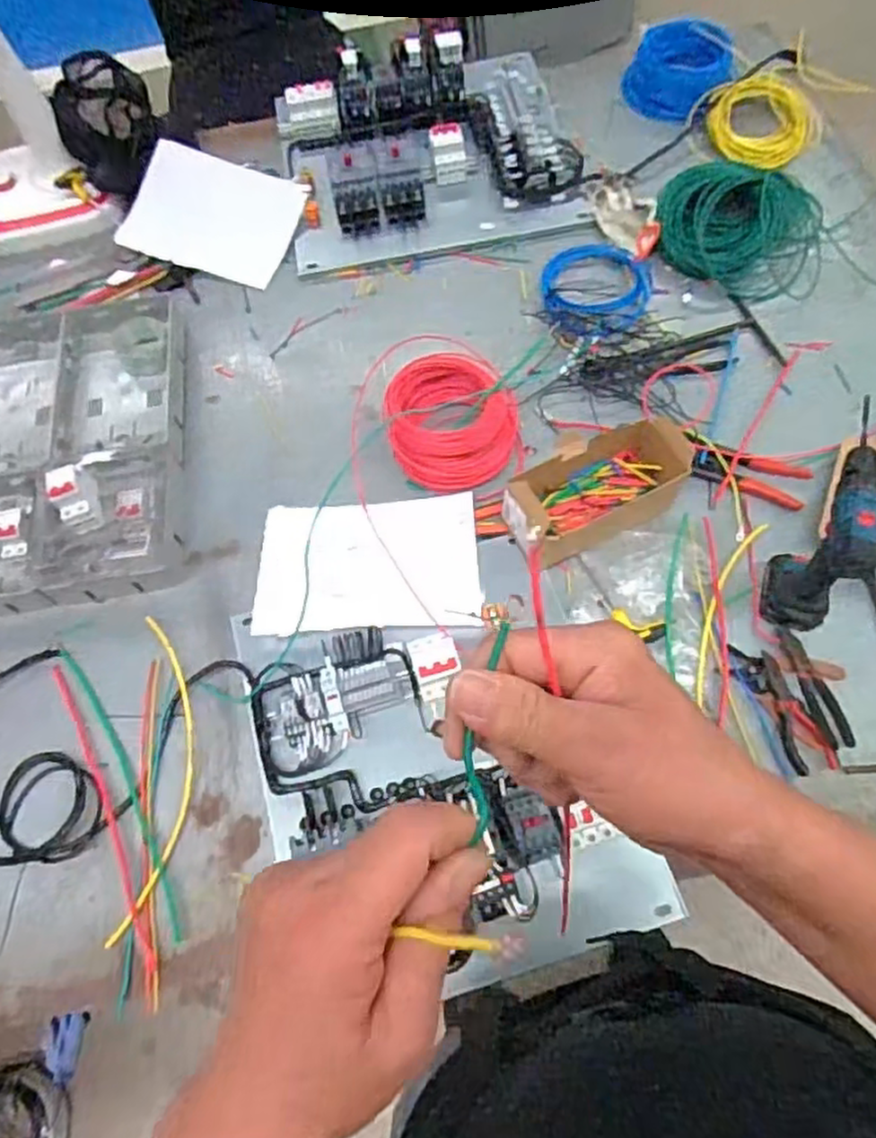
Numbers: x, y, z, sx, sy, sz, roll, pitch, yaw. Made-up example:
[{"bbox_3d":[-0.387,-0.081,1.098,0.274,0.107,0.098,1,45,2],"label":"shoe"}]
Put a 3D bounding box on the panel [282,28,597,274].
[{"bbox_3d":[-0.019,-0.757,1.268,0.502,0.117,0.403,-10,65,-2],"label":"panel"}]

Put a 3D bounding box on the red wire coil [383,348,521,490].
[{"bbox_3d":[0.019,-0.209,1.035,0.184,0.079,0.182,-1,65,2],"label":"red wire coil"}]

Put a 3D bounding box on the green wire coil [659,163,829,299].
[{"bbox_3d":[0.485,-0.545,1.135,0.261,0.101,0.211,9,66,7],"label":"green wire coil"}]

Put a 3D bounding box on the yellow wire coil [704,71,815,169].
[{"bbox_3d":[0.557,-0.769,1.240,0.149,0.151,0.033,-21,21,22],"label":"yellow wire coil"}]

